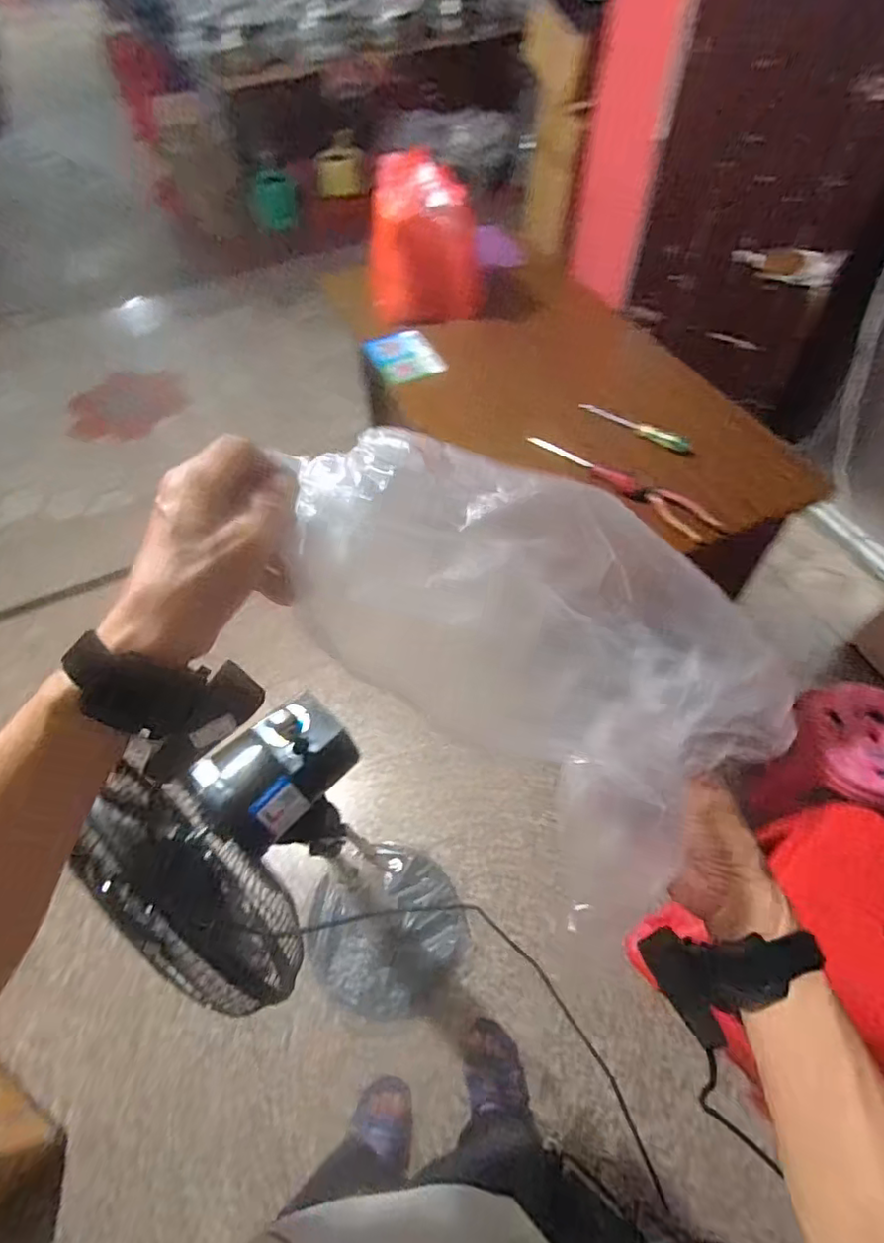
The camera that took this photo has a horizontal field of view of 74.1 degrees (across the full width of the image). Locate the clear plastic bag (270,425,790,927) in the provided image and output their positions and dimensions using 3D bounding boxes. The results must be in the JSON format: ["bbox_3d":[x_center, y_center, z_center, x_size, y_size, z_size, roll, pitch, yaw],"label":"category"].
[{"bbox_3d":[0.084,-0.006,0.443,0.421,0.130,0.181,22,80,-19],"label":"clear plastic bag"}]

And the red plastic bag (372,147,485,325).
[{"bbox_3d":[-0.032,-0.805,1.254,0.235,0.286,0.134,7,56,5],"label":"red plastic bag"}]

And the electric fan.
[{"bbox_3d":[-0.161,0.431,0.906,0.383,0.885,0.279,4,56,3],"label":"electric fan"}]

